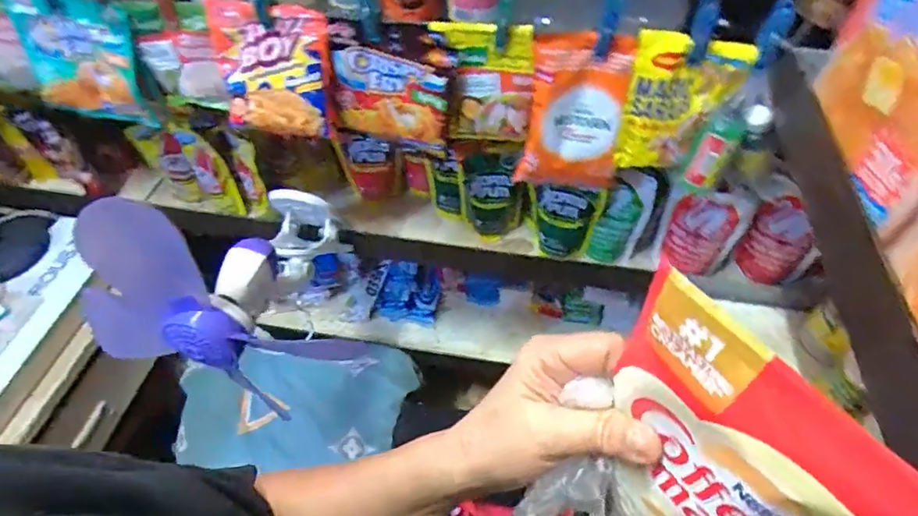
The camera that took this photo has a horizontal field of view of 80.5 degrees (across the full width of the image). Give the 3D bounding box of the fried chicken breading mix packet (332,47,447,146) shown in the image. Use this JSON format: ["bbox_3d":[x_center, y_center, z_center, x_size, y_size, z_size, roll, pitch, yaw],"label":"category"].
[{"bbox_3d":[-0.074,-0.159,0.549,0.123,0.089,0.018,15,52,13],"label":"fried chicken breading mix packet"}]

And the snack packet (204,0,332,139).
[{"bbox_3d":[-0.187,-0.185,0.545,0.117,0.118,0.050,12,51,11],"label":"snack packet"}]

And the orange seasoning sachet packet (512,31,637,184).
[{"bbox_3d":[0.111,-0.130,0.520,0.089,0.160,0.027,5,50,5],"label":"orange seasoning sachet packet"}]

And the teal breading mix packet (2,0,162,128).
[{"bbox_3d":[-0.410,-0.215,0.590,0.143,0.133,0.029,11,51,10],"label":"teal breading mix packet"}]

